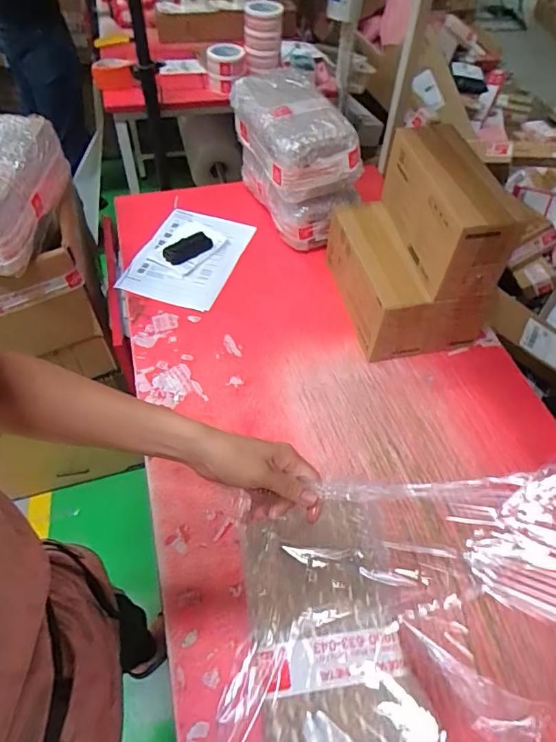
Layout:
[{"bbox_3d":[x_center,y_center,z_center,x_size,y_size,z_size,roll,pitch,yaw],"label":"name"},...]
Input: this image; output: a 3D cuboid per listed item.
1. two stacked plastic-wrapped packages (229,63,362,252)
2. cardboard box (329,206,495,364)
[{"bbox_3d":[0.026,-0.454,1.062,0.174,0.275,0.318,-19,56,-16],"label":"two stacked plastic-wrapped packages"},{"bbox_3d":[0.231,-0.178,0.928,0.209,0.174,0.279,-11,54,-10],"label":"cardboard box"}]

